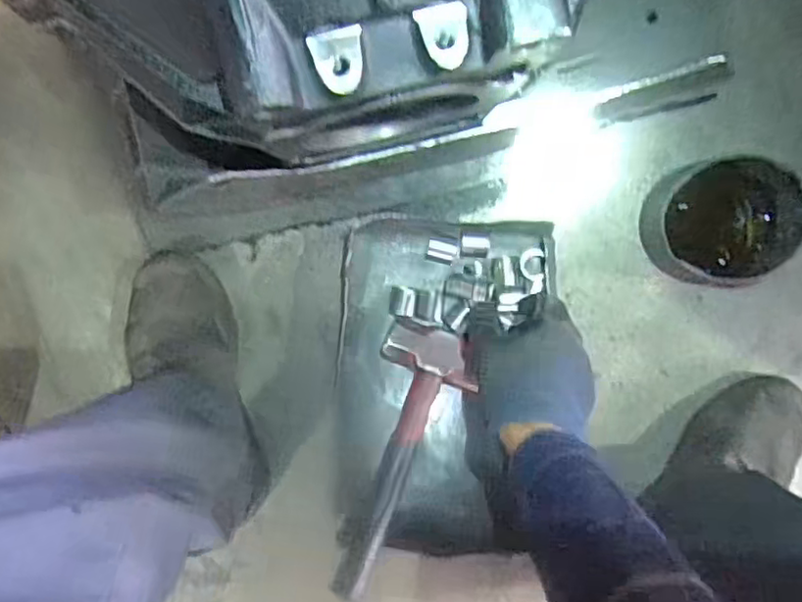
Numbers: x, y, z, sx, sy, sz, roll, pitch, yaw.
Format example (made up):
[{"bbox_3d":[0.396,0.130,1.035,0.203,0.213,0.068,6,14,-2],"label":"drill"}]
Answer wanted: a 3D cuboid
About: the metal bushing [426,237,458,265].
[{"bbox_3d":[0.039,-0.047,0.605,0.027,0.022,0.021,16,95,1],"label":"metal bushing"}]

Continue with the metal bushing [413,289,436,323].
[{"bbox_3d":[0.023,0.005,0.614,0.021,0.017,0.029,7,95,2],"label":"metal bushing"}]

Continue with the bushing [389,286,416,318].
[{"bbox_3d":[0.001,0.000,0.612,0.023,0.020,0.027,7,95,2],"label":"bushing"}]

